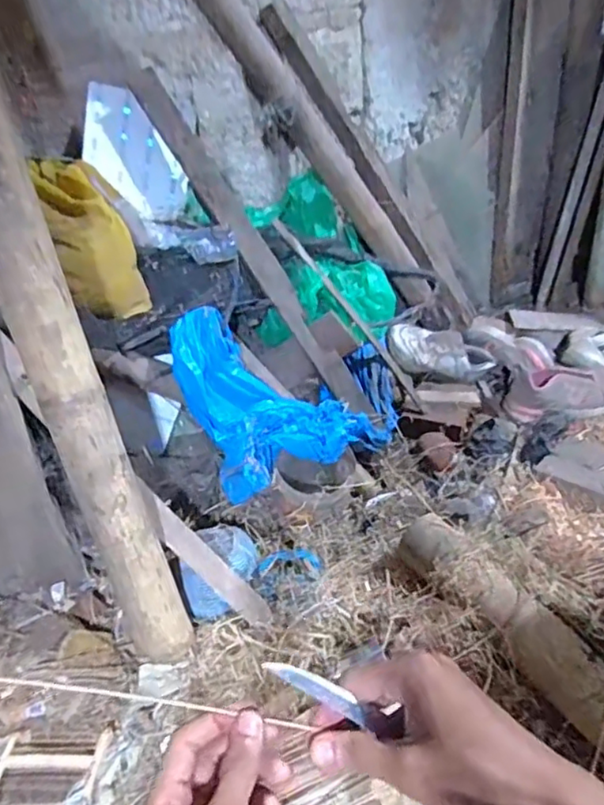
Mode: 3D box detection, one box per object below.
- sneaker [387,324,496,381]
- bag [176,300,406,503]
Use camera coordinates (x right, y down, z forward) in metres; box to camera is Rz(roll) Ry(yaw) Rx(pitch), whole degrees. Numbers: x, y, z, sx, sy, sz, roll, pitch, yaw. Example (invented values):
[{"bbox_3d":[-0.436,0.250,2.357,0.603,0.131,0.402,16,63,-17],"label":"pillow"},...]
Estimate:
[{"bbox_3d":[0.292,-0.108,1.292,0.242,0.096,0.081,11,33,-15],"label":"sneaker"},{"bbox_3d":[-0.010,-0.024,1.072,0.390,0.263,0.225,-14,37,-9],"label":"bag"}]

